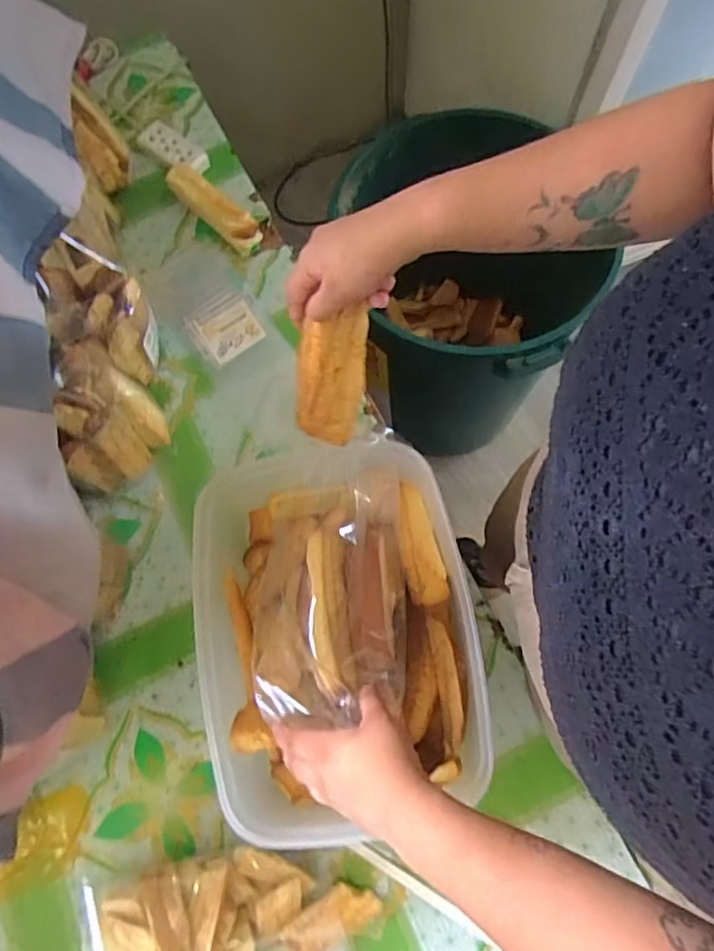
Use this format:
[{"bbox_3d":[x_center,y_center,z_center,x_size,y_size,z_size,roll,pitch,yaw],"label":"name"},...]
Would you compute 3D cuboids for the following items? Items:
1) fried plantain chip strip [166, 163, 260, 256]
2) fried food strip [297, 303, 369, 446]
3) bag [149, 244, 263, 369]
[{"bbox_3d":[-0.190,-0.358,0.791,0.046,0.032,0.153,-43,77,-11],"label":"fried plantain chip strip"},{"bbox_3d":[-0.021,-0.082,0.493,0.053,0.018,0.109,-1,119,-11],"label":"fried food strip"},{"bbox_3d":[-0.200,-0.226,0.777,0.100,0.011,0.177,-37,77,3],"label":"bag"}]

